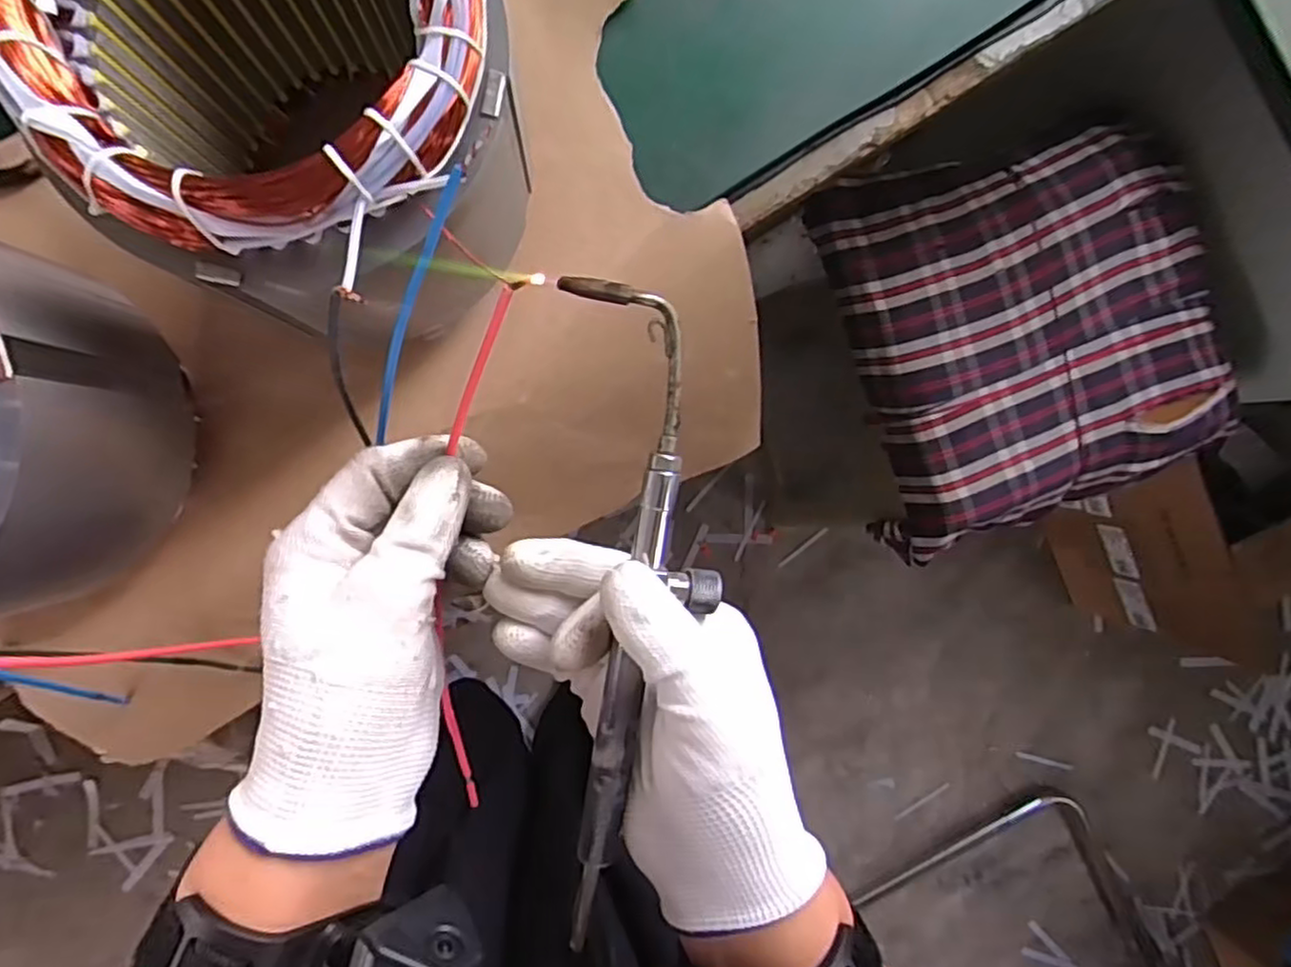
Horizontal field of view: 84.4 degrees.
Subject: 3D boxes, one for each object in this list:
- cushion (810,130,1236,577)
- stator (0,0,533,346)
[{"bbox_3d":[0.364,-0.133,0.679,0.360,0.062,0.360,-11,94,-4],"label":"cushion"},{"bbox_3d":[-0.123,-0.142,0.277,0.143,0.163,0.143,-1,93,-5],"label":"stator"}]

